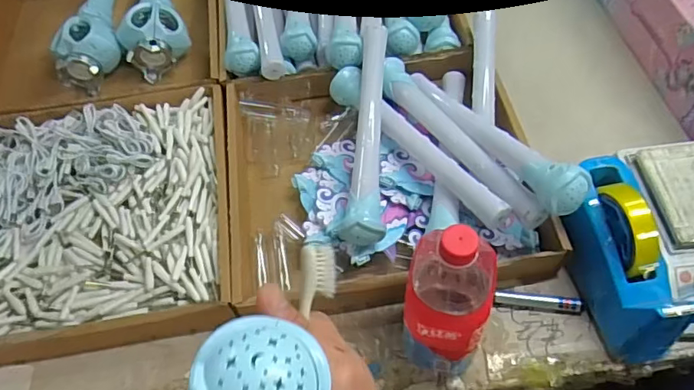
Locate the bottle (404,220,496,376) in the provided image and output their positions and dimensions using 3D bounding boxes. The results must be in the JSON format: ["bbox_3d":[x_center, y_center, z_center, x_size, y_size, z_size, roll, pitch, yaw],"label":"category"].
[{"bbox_3d":[0.102,0.098,0.501,0.087,0.216,0.094,-2,58,3],"label":"bottle"}]

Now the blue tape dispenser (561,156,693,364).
[{"bbox_3d":[0.294,0.062,0.564,0.075,0.115,0.205,-11,58,-3],"label":"blue tape dispenser"}]

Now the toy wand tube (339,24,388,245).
[{"bbox_3d":[0.025,-0.081,0.665,0.050,0.054,0.311,2,58,5],"label":"toy wand tube"}]

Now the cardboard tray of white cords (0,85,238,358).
[{"bbox_3d":[-0.340,0.023,0.680,0.388,0.047,0.356,-10,58,-3],"label":"cardboard tray of white cords"}]

